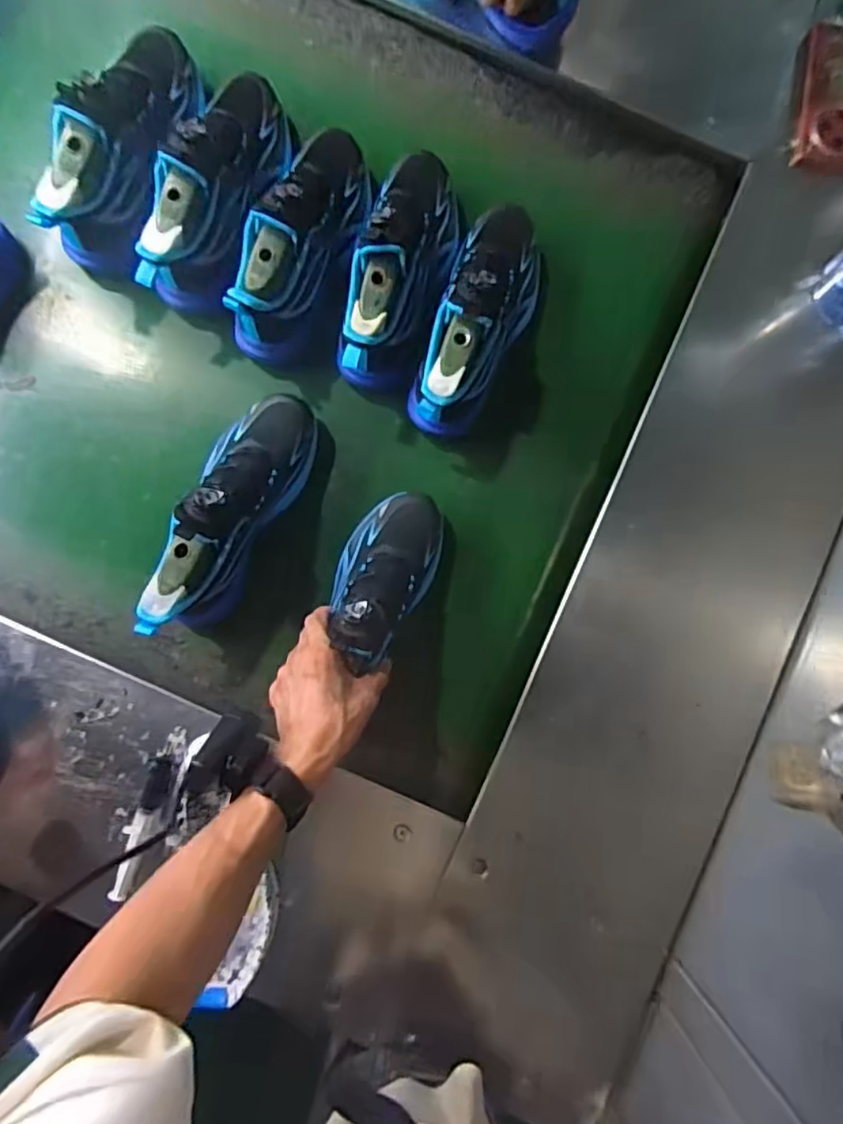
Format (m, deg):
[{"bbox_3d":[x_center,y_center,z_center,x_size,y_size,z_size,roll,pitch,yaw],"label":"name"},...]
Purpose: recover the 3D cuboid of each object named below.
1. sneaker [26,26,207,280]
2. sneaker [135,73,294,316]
[{"bbox_3d":[-0.285,-0.411,0.605,0.096,0.124,0.245,12,87,-1],"label":"sneaker"},{"bbox_3d":[-0.202,-0.379,0.607,0.082,0.121,0.254,17,87,-1],"label":"sneaker"}]

